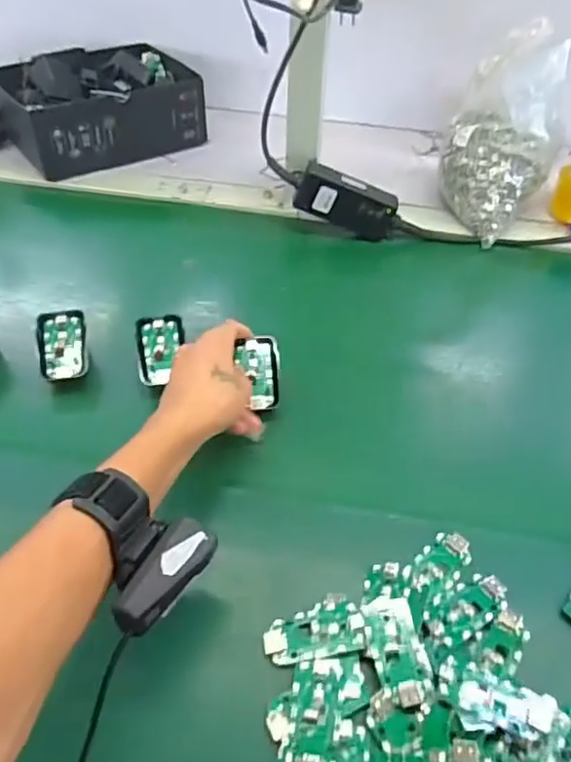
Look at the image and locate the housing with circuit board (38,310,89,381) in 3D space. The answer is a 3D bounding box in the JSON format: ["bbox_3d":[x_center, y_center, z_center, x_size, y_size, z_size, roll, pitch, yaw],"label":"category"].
[{"bbox_3d":[-0.203,-0.034,0.544,0.040,0.016,0.068,-9,67,-10],"label":"housing with circuit board"}]

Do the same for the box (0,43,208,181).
[{"bbox_3d":[-0.252,-0.385,0.827,0.244,0.095,0.175,-24,53,-23],"label":"box"}]

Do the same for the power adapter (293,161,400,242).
[{"bbox_3d":[0.075,-0.206,0.691,0.123,0.059,0.026,20,44,-16],"label":"power adapter"}]

